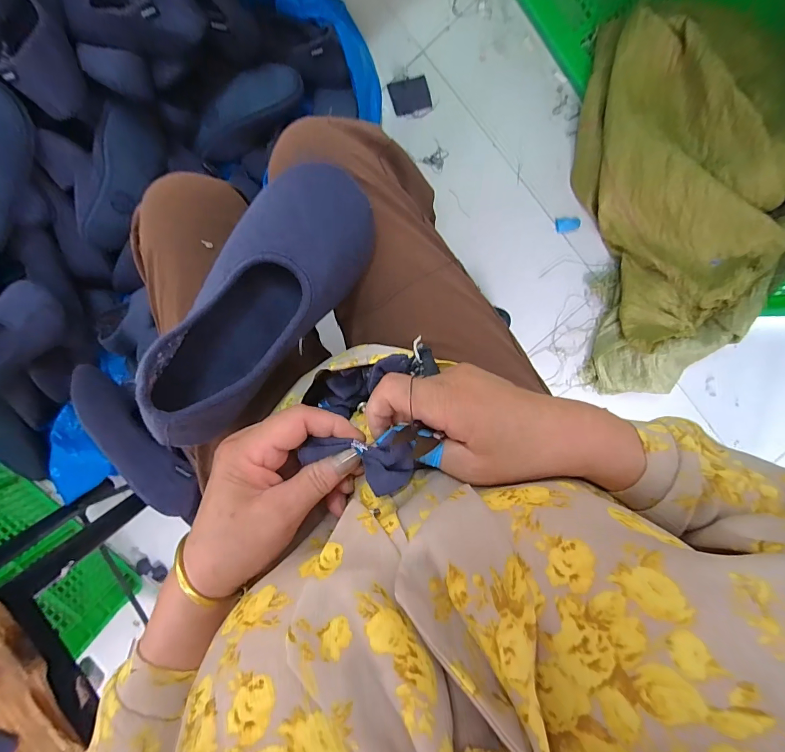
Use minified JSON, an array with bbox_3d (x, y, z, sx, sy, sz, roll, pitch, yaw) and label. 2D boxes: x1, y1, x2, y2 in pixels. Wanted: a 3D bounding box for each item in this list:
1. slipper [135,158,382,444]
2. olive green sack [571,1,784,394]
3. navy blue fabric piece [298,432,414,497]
[{"bbox_3d":[-0.106,-0.058,0.289,0.096,0.079,0.226,41,95,-8],"label":"slipper"},{"bbox_3d":[0.607,-0.320,0.726,0.413,0.181,0.692,-8,99,-2],"label":"olive green sack"},{"bbox_3d":[-0.021,0.051,0.234,0.068,0.012,0.035,7,98,5],"label":"navy blue fabric piece"}]

